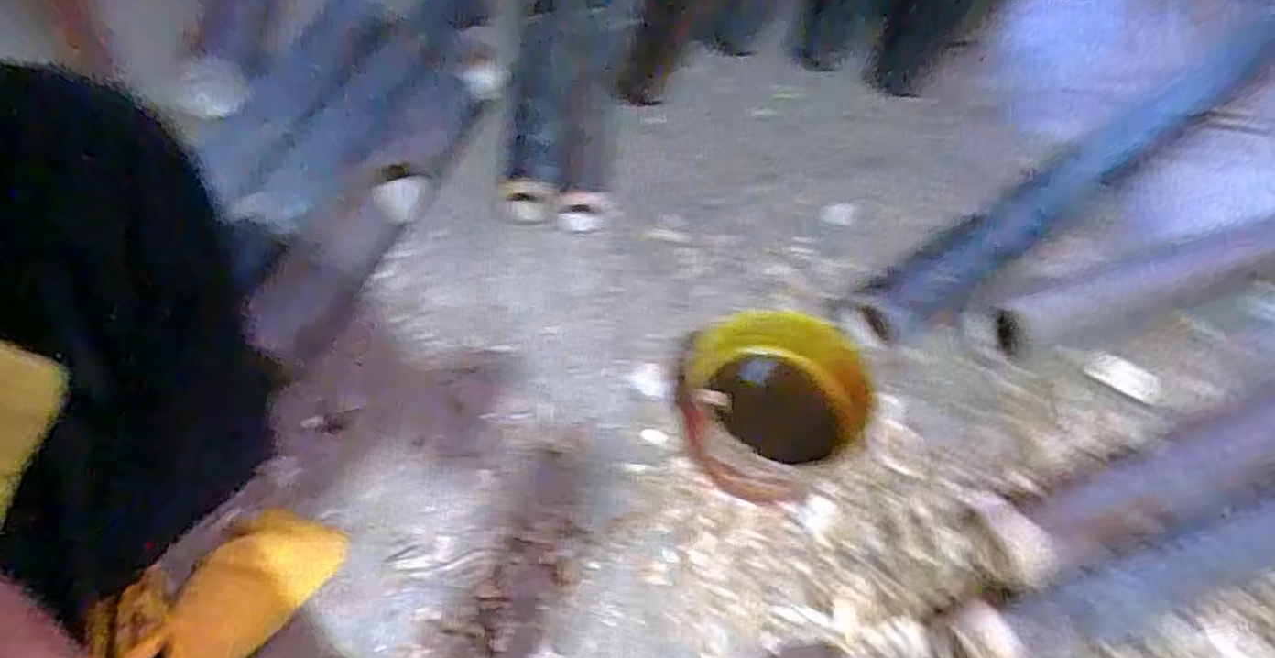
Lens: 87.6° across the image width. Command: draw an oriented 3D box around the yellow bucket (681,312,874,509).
[{"bbox_3d":[0.124,0.066,0.593,0.175,0.088,0.153,10,58,6],"label":"yellow bucket"}]

